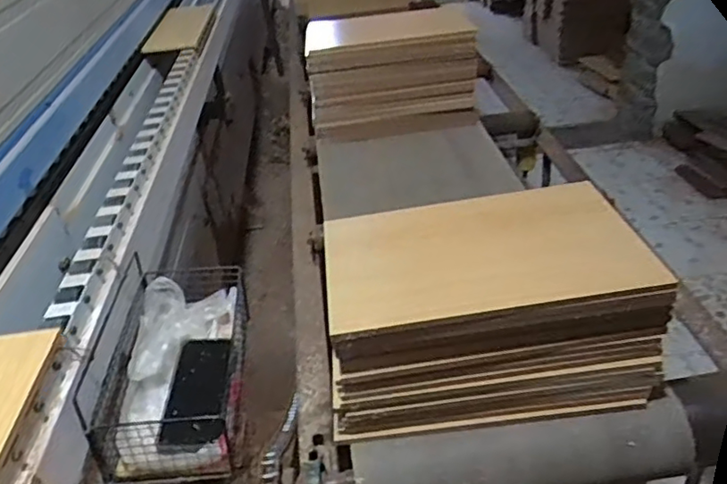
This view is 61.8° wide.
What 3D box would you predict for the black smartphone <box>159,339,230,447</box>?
[{"bbox_3d":[-0.195,0.174,0.718,0.063,0.015,0.182,10,26,-13],"label":"black smartphone"}]

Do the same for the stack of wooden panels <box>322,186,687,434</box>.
[{"bbox_3d":[0.150,0.076,0.778,0.368,0.171,0.245,-6,35,0],"label":"stack of wooden panels"}]

